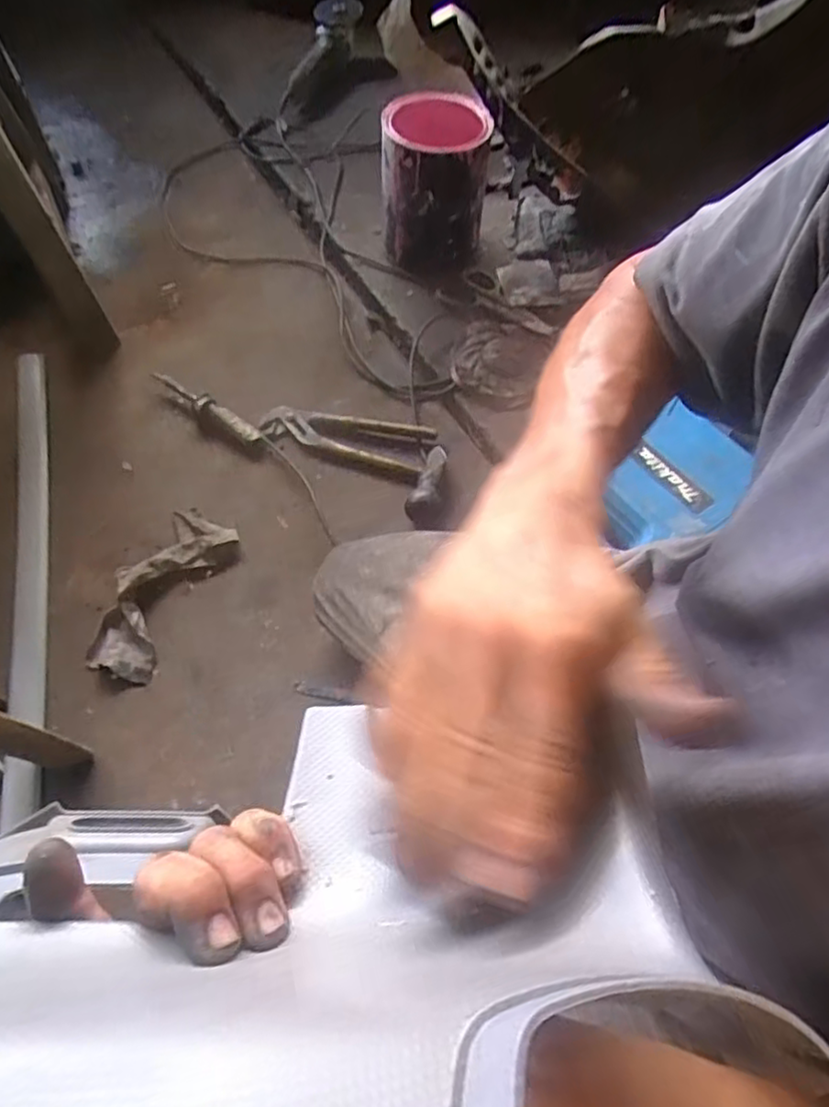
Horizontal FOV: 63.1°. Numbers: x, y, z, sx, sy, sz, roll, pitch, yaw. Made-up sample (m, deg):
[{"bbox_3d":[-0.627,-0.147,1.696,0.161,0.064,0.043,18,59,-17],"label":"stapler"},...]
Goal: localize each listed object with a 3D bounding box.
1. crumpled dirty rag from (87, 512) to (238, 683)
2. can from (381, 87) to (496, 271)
[{"bbox_3d":[-0.303,0.041,0.797,0.097,0.027,0.215,16,61,10],"label":"crumpled dirty rag"},{"bbox_3d":[0.027,-0.568,1.053,0.154,0.219,0.152,-6,59,-3],"label":"can"}]

